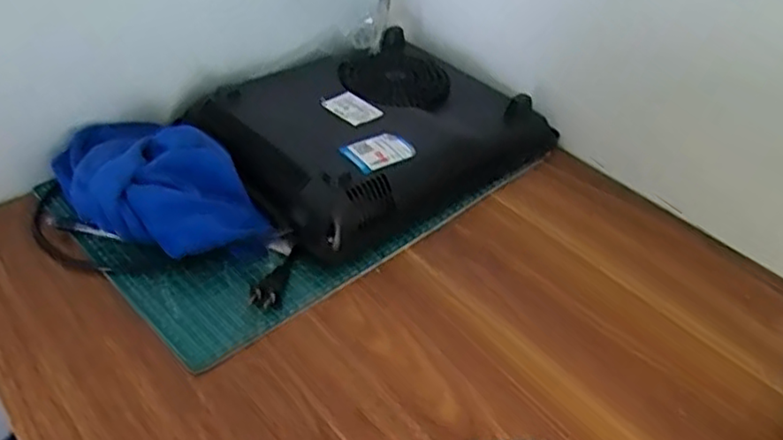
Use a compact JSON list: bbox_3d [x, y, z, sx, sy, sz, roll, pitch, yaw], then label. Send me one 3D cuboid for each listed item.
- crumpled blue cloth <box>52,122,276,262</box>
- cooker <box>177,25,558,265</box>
[{"bbox_3d":[-0.216,-0.030,0.601,0.202,0.083,0.110,27,44,24],"label":"crumpled blue cloth"},{"bbox_3d":[-0.023,-0.098,0.723,0.268,0.063,0.326,34,47,30],"label":"cooker"}]

